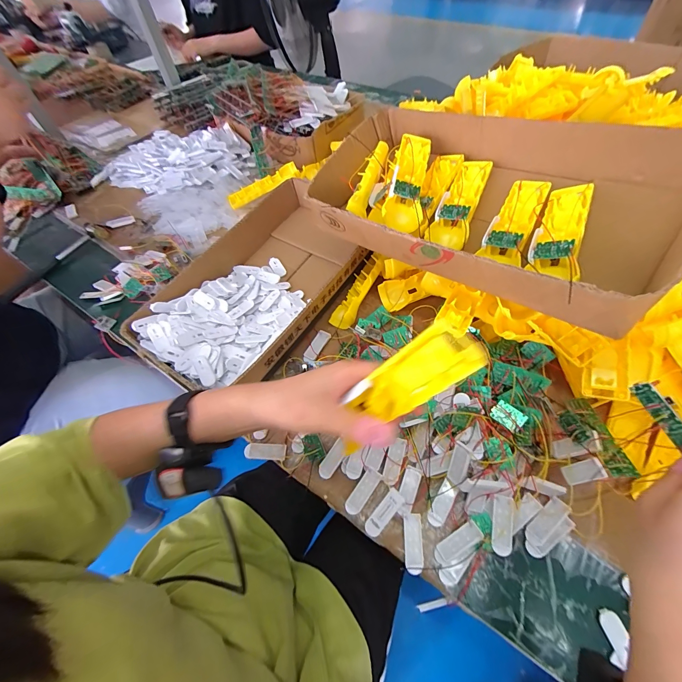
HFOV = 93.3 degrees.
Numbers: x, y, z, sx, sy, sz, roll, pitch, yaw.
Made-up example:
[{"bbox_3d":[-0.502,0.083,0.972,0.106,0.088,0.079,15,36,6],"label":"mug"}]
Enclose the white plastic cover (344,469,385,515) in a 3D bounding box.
[{"bbox_3d":[0.027,0.186,0.396,0.020,0.004,0.057,39,79,7],"label":"white plastic cover"}]

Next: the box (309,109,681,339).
[{"bbox_3d":[0.158,-0.186,0.401,0.420,0.103,0.227,34,66,23],"label":"box"}]

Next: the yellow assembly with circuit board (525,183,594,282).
[{"bbox_3d":[0.251,-0.122,0.364,0.046,0.032,0.139,14,59,35],"label":"yellow assembly with circuit board"}]

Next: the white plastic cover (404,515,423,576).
[{"bbox_3d":[0.083,0.230,0.367,0.020,0.004,0.058,2,58,5],"label":"white plastic cover"}]

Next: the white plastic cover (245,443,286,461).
[{"bbox_3d":[-0.103,0.148,0.433,0.057,0.005,0.020,0,58,4],"label":"white plastic cover"}]

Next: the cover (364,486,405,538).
[{"bbox_3d":[0.051,0.203,0.380,0.021,0.011,0.057,37,67,24],"label":"cover"}]

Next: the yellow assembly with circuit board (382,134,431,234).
[{"bbox_3d":[0.092,-0.223,0.445,0.050,0.037,0.163,10,72,10],"label":"yellow assembly with circuit board"}]

